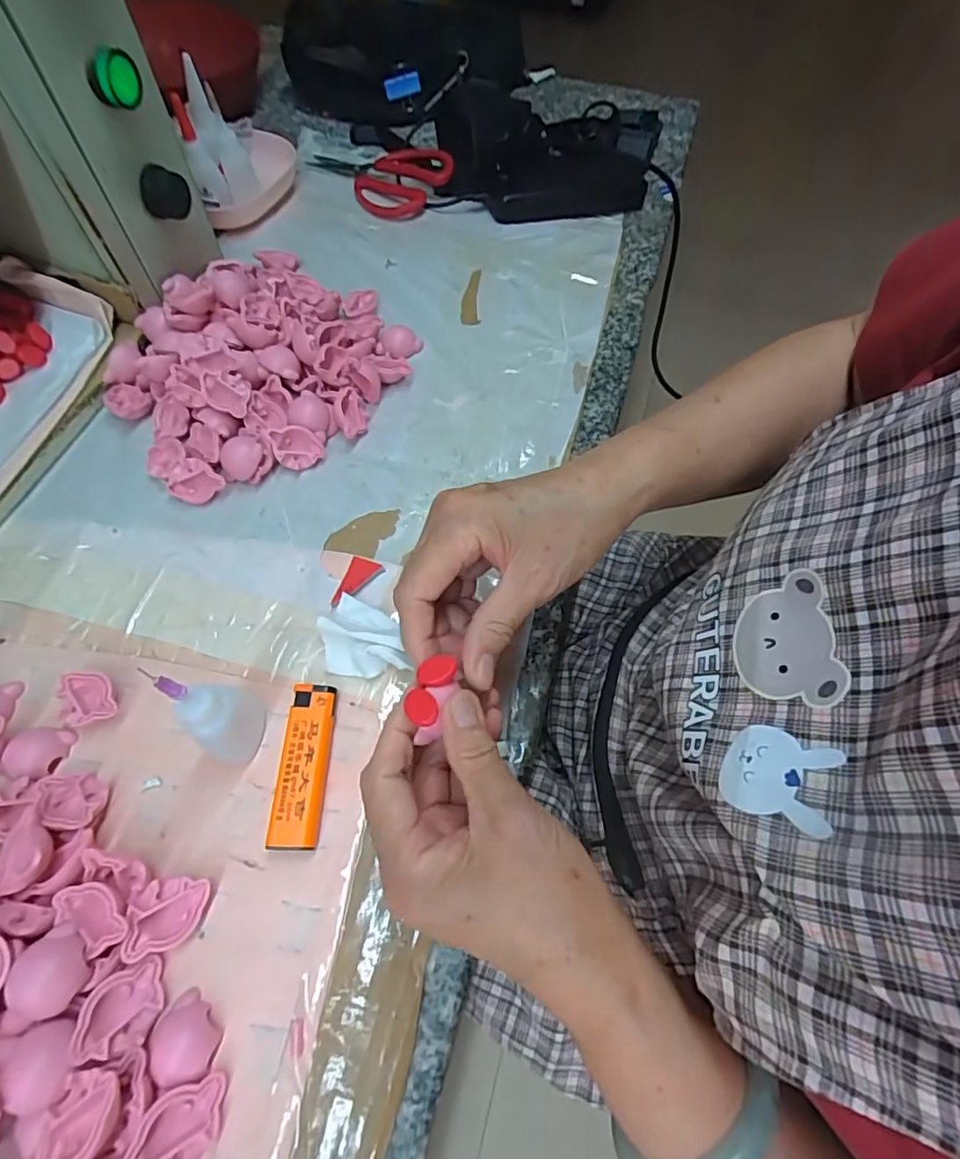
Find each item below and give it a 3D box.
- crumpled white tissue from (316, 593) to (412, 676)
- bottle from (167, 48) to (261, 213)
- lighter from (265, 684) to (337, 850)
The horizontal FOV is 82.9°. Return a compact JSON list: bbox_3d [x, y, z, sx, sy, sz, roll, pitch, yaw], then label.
[{"bbox_3d":[-0.068,0.032,0.311,0.045,0.020,0.052,-12,64,-8],"label":"crumpled white tissue"},{"bbox_3d":[-0.225,-0.366,0.465,0.043,0.089,0.054,9,63,2],"label":"bottle"},{"bbox_3d":[-0.091,0.096,0.282,0.024,0.013,0.079,2,63,-2],"label":"lighter"}]

